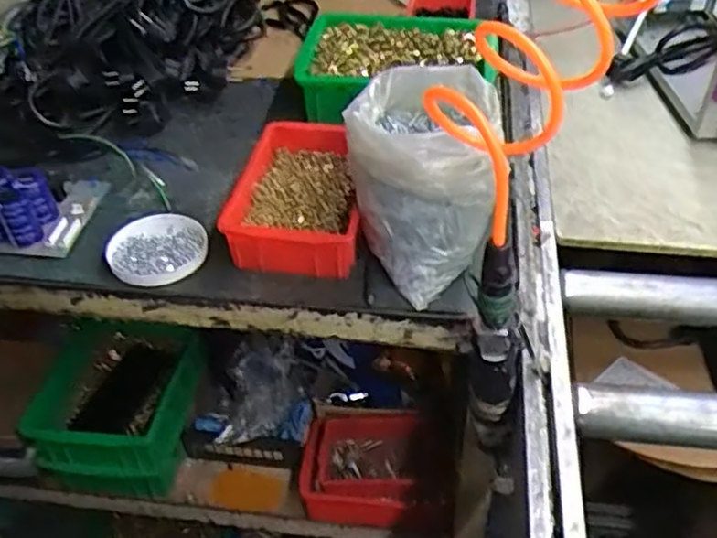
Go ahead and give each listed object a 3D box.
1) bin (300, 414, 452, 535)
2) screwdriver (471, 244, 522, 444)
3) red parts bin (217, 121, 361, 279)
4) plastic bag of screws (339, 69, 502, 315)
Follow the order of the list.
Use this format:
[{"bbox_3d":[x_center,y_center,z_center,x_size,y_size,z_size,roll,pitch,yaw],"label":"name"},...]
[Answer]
[{"bbox_3d":[0.022,0.270,0.934,0.194,0.091,0.142,-2,44,0],"label":"bin"},{"bbox_3d":[0.119,0.075,0.601,0.046,0.254,0.031,12,45,14],"label":"screwdriver"},{"bbox_3d":[-0.062,-0.081,0.747,0.130,0.066,0.204,2,44,4],"label":"red parts bin"},{"bbox_3d":[0.062,-0.074,0.664,0.139,0.174,0.142,2,44,4],"label":"plastic bag of screws"}]

